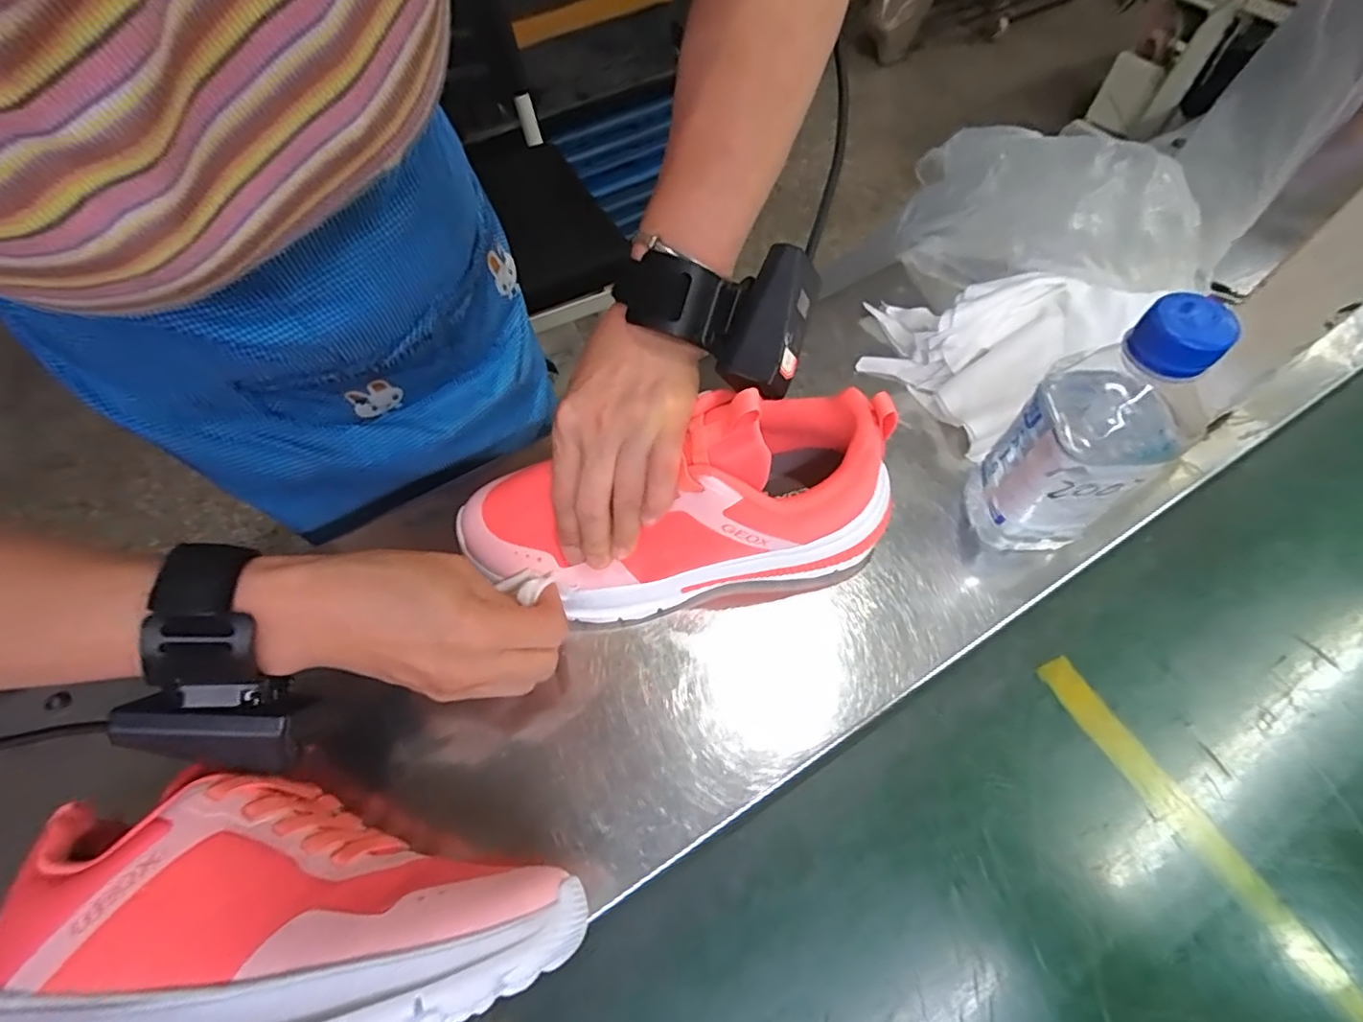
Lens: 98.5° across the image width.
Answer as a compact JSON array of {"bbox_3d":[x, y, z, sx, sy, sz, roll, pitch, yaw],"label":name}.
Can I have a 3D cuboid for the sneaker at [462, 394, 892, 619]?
[{"bbox_3d":[-0.006,-0.004,0.316,0.228,0.114,0.082,-8,62,-3],"label":"sneaker"}]

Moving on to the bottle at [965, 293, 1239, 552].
[{"bbox_3d":[0.202,-0.034,0.298,0.058,0.155,0.065,-34,67,-16],"label":"bottle"}]

